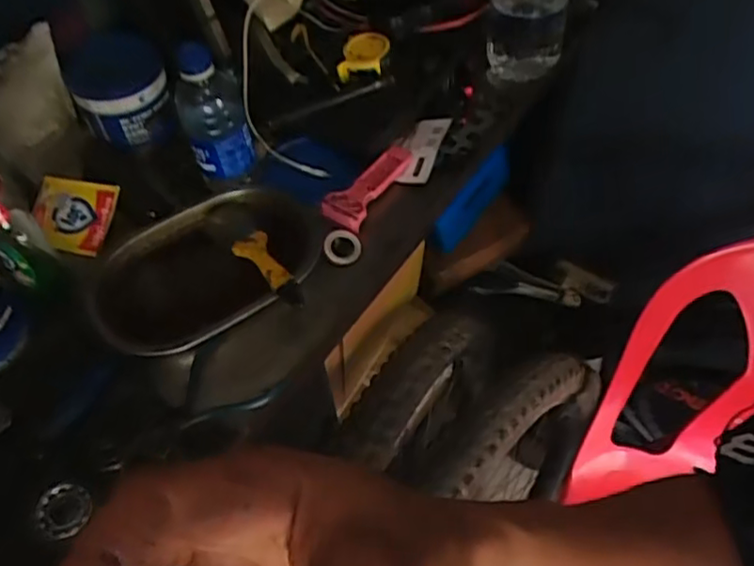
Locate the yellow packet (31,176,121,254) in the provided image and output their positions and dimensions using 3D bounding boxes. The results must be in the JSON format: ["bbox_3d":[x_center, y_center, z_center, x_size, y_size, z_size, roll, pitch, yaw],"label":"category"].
[{"bbox_3d":[-0.322,-0.073,0.672,0.090,0.012,0.080,10,73,7],"label":"yellow packet"}]

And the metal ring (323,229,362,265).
[{"bbox_3d":[-0.034,-0.036,0.646,0.038,0.005,0.039,6,63,-13],"label":"metal ring"}]

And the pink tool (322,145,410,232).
[{"bbox_3d":[-0.008,-0.105,0.686,0.044,0.025,0.119,28,60,18],"label":"pink tool"}]

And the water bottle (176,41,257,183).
[{"bbox_3d":[-0.165,-0.167,0.643,0.065,0.144,0.061,-15,57,-9],"label":"water bottle"}]

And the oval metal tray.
[{"bbox_3d":[-0.163,-0.011,0.629,0.226,0.054,0.143,-28,60,-17],"label":"oval metal tray"}]

